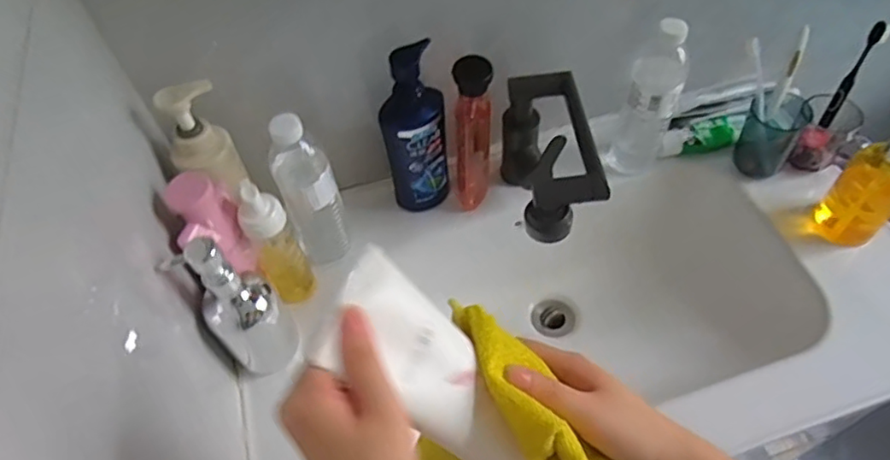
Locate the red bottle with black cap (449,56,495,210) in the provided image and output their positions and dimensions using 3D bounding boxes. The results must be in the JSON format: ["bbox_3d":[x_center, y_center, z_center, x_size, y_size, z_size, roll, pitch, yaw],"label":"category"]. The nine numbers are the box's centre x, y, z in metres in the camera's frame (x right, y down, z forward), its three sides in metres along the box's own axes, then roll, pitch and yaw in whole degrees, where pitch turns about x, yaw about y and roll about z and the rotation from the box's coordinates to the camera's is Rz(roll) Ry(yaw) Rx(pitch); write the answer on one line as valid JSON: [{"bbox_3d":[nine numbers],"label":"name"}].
[{"bbox_3d":[0.034,-0.111,0.753,0.050,0.224,0.053,0,55,2],"label":"red bottle with black cap"}]

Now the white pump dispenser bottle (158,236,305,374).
[{"bbox_3d":[-0.203,0.079,0.613,0.070,0.186,0.061,-34,60,-20],"label":"white pump dispenser bottle"}]

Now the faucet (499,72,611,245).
[{"bbox_3d":[0.118,-0.059,0.708,0.075,0.189,0.208,-4,55,0],"label":"faucet"}]

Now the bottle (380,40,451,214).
[{"bbox_3d":[-0.034,-0.113,0.733,0.075,0.238,0.053,-4,55,0],"label":"bottle"}]

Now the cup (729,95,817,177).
[{"bbox_3d":[0.433,-0.127,0.812,0.072,0.097,0.082,30,61,21],"label":"cup"}]

